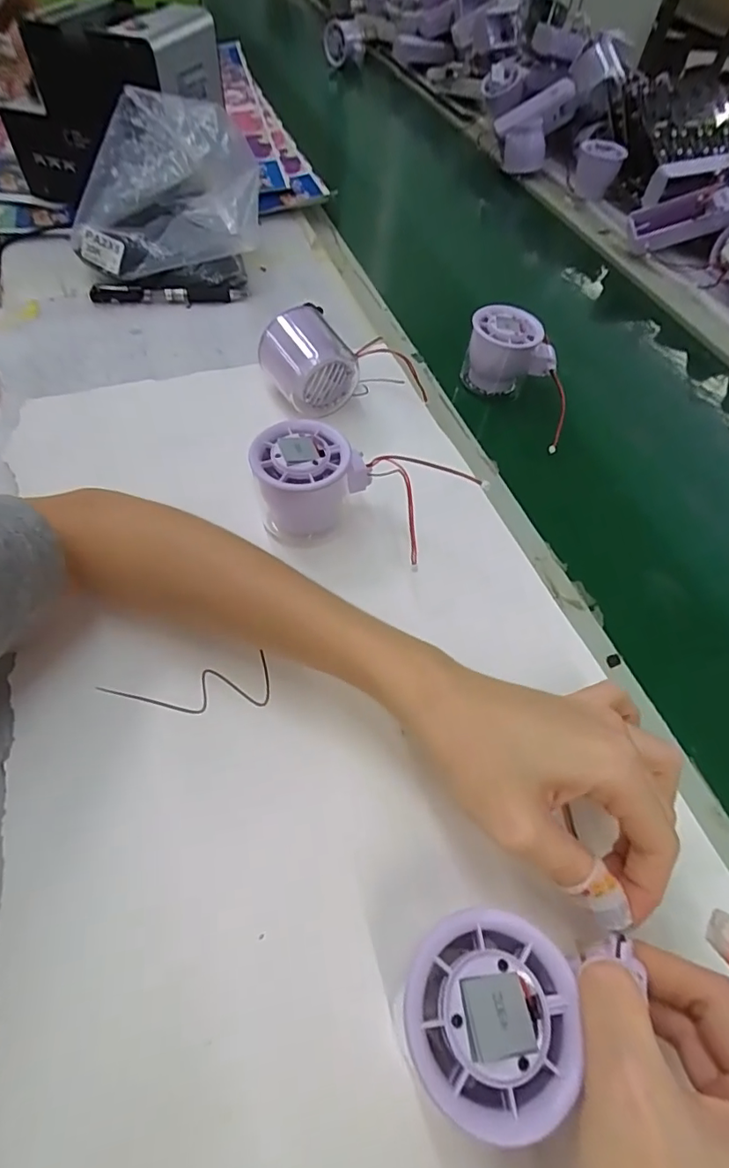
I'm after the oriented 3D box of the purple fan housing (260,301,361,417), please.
[{"bbox_3d":[-0.041,-0.166,0.398,0.060,0.060,0.062,-33,63,-25],"label":"purple fan housing"}]

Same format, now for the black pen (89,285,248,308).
[{"bbox_3d":[-0.179,-0.268,0.487,0.137,0.012,0.012,-6,55,-9],"label":"black pen"}]

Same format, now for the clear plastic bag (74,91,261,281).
[{"bbox_3d":[-0.178,-0.353,0.478,0.156,0.134,0.045,-6,11,-5],"label":"clear plastic bag"}]

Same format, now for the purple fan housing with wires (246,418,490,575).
[{"bbox_3d":[-0.002,-0.054,0.323,0.126,0.054,0.050,12,54,3],"label":"purple fan housing with wires"}]

